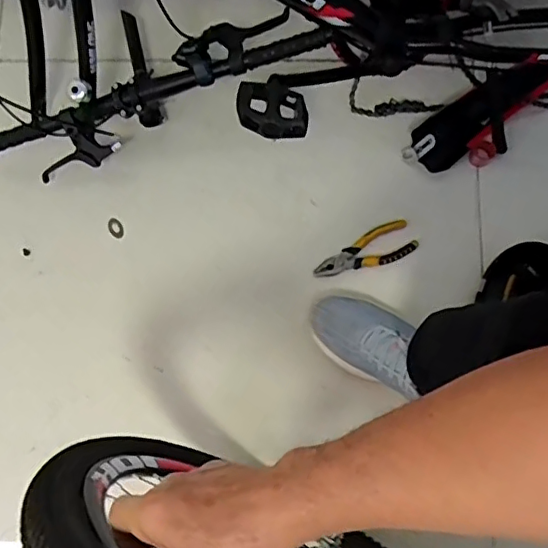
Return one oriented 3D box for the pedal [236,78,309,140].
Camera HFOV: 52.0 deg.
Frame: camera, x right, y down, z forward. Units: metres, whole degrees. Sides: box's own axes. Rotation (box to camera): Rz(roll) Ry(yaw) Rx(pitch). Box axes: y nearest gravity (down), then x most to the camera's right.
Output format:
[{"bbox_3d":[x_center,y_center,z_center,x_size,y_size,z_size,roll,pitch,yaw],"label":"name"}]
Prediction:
[{"bbox_3d":[-0.002,-0.201,0.687,0.093,0.028,0.093,9,49,-11],"label":"pedal"}]

